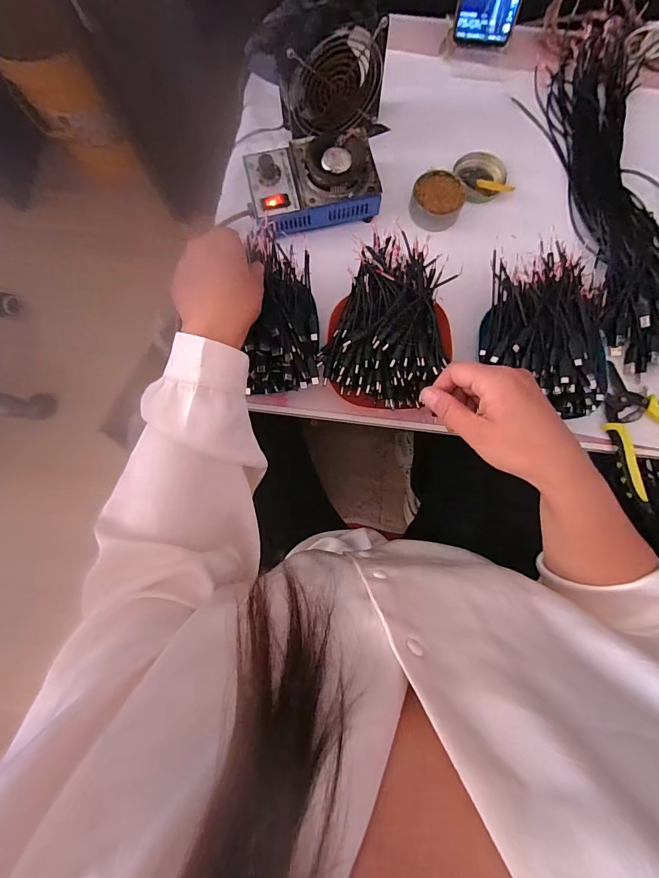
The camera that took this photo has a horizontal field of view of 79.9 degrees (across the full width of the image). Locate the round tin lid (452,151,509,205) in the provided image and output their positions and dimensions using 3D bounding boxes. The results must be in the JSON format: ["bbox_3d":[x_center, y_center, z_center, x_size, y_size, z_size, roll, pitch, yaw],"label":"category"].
[{"bbox_3d":[0.196,-0.340,0.508,0.062,0.012,0.061,0,81,1],"label":"round tin lid"}]

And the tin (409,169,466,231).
[{"bbox_3d":[0.134,-0.297,0.494,0.063,0.035,0.059,0,81,1],"label":"tin"}]

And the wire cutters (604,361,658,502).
[{"bbox_3d":[0.355,-0.018,0.444,0.117,0.018,0.143,-25,82,-3],"label":"wire cutters"}]

